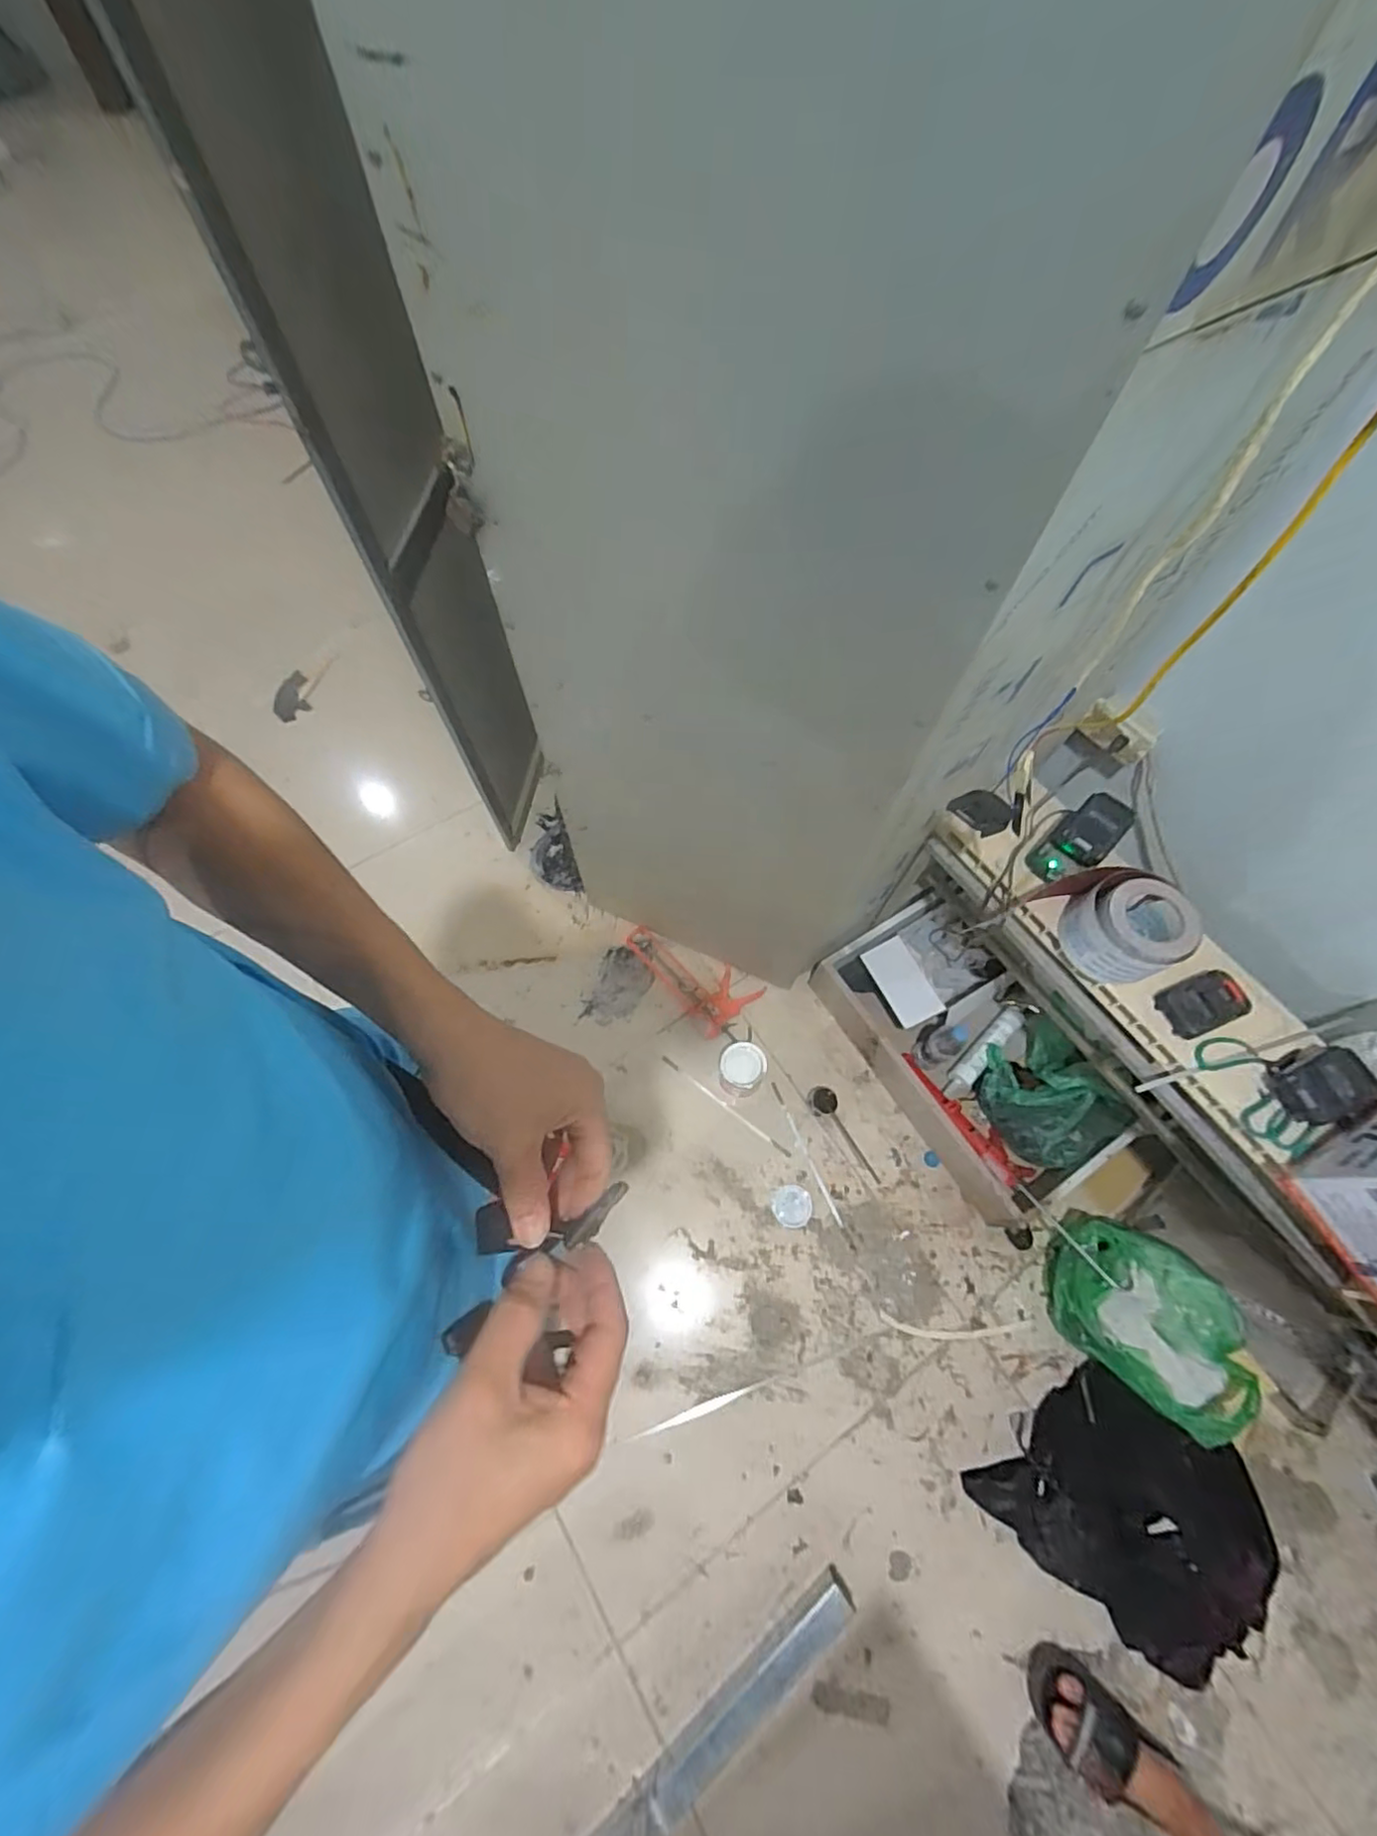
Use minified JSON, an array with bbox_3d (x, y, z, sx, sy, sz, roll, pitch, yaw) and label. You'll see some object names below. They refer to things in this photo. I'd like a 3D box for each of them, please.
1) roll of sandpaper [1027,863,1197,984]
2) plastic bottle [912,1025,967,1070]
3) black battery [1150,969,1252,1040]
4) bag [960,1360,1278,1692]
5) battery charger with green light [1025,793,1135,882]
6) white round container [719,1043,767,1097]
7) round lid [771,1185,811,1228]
[{"bbox_3d":[0.643,0.016,0.949,0.170,0.125,0.153,4,66,1],"label":"roll of sandpaper"},{"bbox_3d":[0.529,0.269,1.317,0.062,0.190,0.065,0,66,0],"label":"plastic bottle"},{"bbox_3d":[0.777,0.127,0.943,0.111,0.038,0.079,-20,67,-9],"label":"black battery"},{"bbox_3d":[0.765,1.017,1.081,0.423,0.099,0.332,37,70,14],"label":"bag"},{"bbox_3d":[0.617,-0.124,0.991,0.130,0.097,0.085,-42,72,-17],"label":"battery charger with green light"},{"bbox_3d":[0.117,0.334,1.384,0.100,0.088,0.103,1,66,-2],"label":"white round container"},{"bbox_3d":[0.215,0.602,1.304,0.081,0.005,0.079,1,66,-2],"label":"round lid"}]

